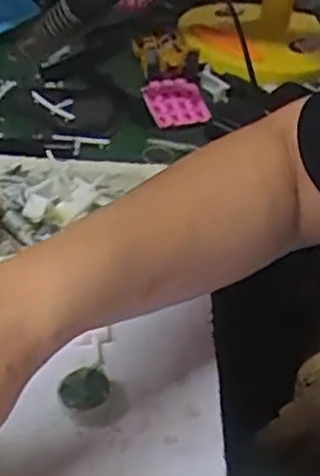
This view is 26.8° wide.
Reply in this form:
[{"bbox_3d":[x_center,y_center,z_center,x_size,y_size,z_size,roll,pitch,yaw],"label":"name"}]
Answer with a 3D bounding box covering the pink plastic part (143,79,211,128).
[{"bbox_3d":[0.014,-0.143,0.695,0.059,0.014,0.075,-7,42,-16],"label":"pink plastic part"}]

